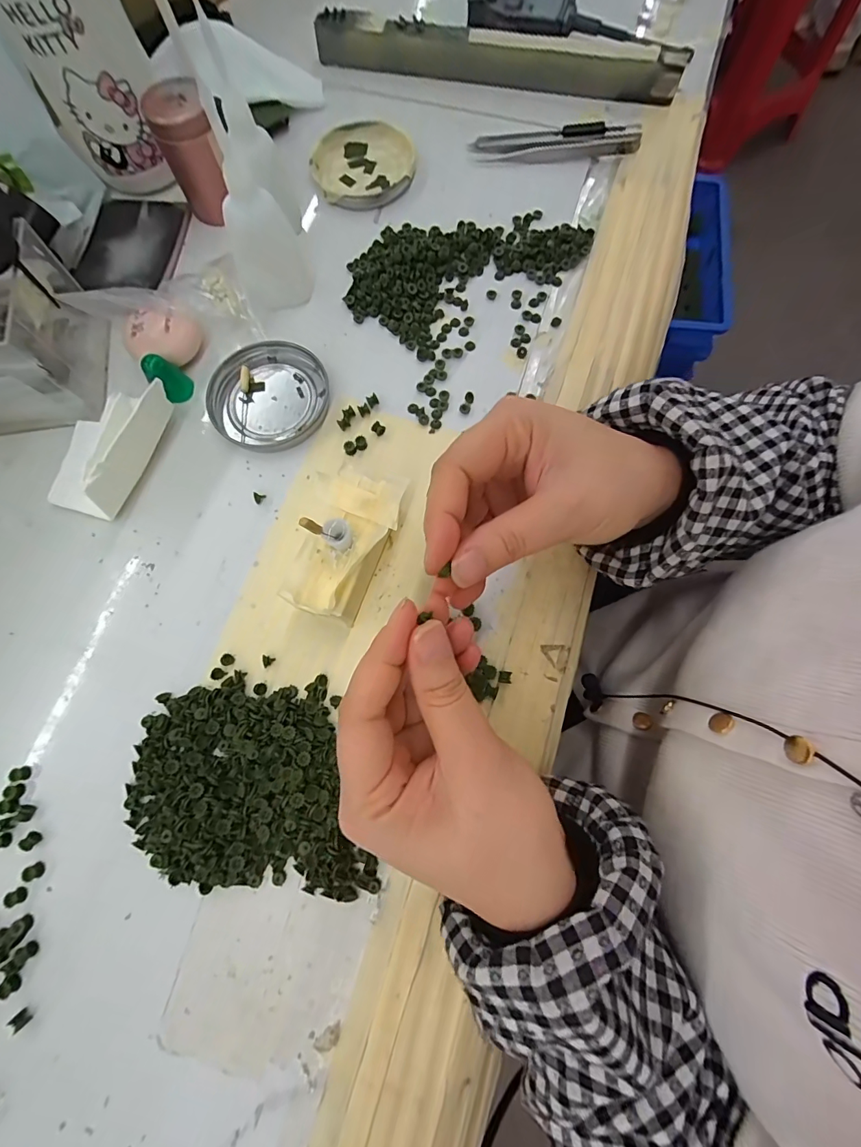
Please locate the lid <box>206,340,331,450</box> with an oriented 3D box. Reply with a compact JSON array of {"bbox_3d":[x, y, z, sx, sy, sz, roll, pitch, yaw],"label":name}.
[{"bbox_3d":[-0.108,-0.119,0.294,0.076,0.008,0.074,1,76,1],"label":"lid"}]

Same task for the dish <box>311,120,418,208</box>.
[{"bbox_3d":[-0.053,-0.319,0.343,0.079,0.010,0.074,0,76,1],"label":"dish"}]

